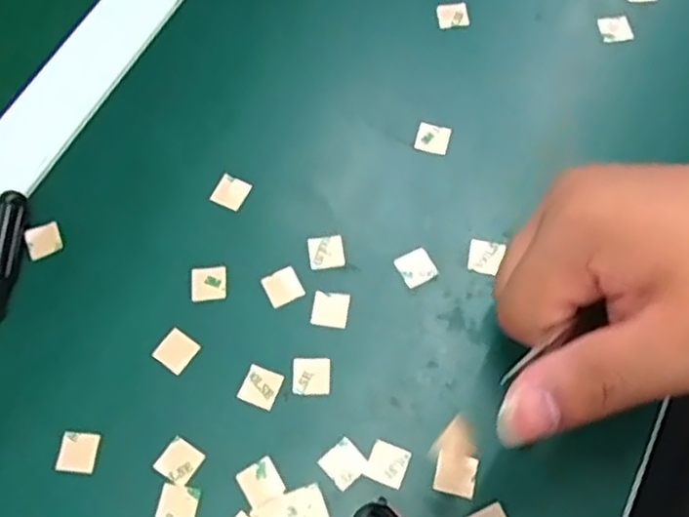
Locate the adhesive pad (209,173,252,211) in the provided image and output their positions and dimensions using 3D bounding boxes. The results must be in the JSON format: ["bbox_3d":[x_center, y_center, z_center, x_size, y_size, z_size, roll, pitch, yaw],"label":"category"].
[{"bbox_3d":[-0.054,-0.032,0.332,0.015,0.004,0.016,23,69,12],"label":"adhesive pad"}]

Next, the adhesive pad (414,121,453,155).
[{"bbox_3d":[0.043,-0.059,0.339,0.016,0.004,0.016,15,67,9],"label":"adhesive pad"}]

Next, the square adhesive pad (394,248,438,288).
[{"bbox_3d":[0.032,0.004,0.311,0.015,0.004,0.016,-26,67,-9],"label":"square adhesive pad"}]

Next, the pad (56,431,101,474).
[{"bbox_3d":[-0.109,0.079,0.286,0.015,0.004,0.016,7,64,3],"label":"pad"}]

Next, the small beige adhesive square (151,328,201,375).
[{"bbox_3d":[-0.073,0.039,0.300,0.015,0.004,0.016,32,71,15],"label":"small beige adhesive square"}]

